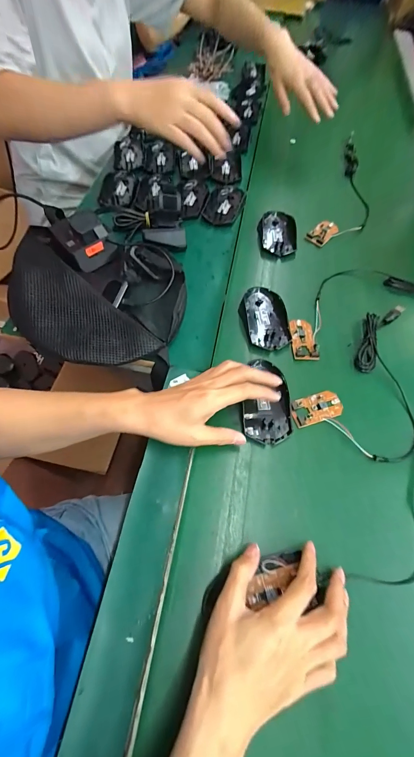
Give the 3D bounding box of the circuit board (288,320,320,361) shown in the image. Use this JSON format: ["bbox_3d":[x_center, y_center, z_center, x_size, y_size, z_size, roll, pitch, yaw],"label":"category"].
[{"bbox_3d":[0.140,-0.060,0.433,0.036,0.010,0.067,0,63,-3],"label":"circuit board"}]

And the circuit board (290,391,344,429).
[{"bbox_3d":[0.141,0.038,0.386,0.070,0.014,0.035,-16,65,-11],"label":"circuit board"}]

